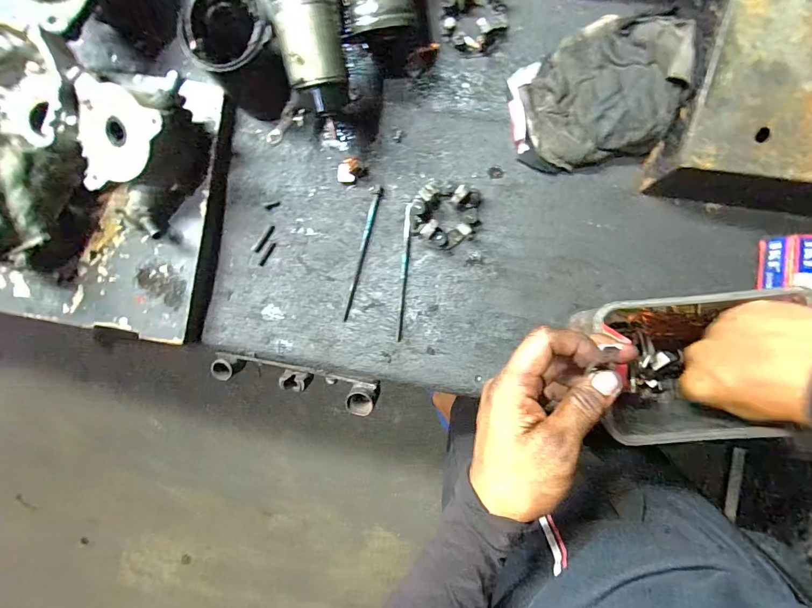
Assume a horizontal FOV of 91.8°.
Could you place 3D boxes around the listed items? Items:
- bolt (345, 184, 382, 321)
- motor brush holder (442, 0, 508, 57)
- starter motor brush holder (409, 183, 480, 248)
[{"bbox_3d":[-0.048,-0.054,0.414,0.012,0.009,0.142,16,91,4],"label":"bolt"},{"bbox_3d":[0.070,-0.287,0.396,0.063,0.025,0.058,3,90,4],"label":"motor brush holder"},{"bbox_3d":[0.039,-0.088,0.395,0.069,0.030,0.058,12,90,4],"label":"starter motor brush holder"}]

